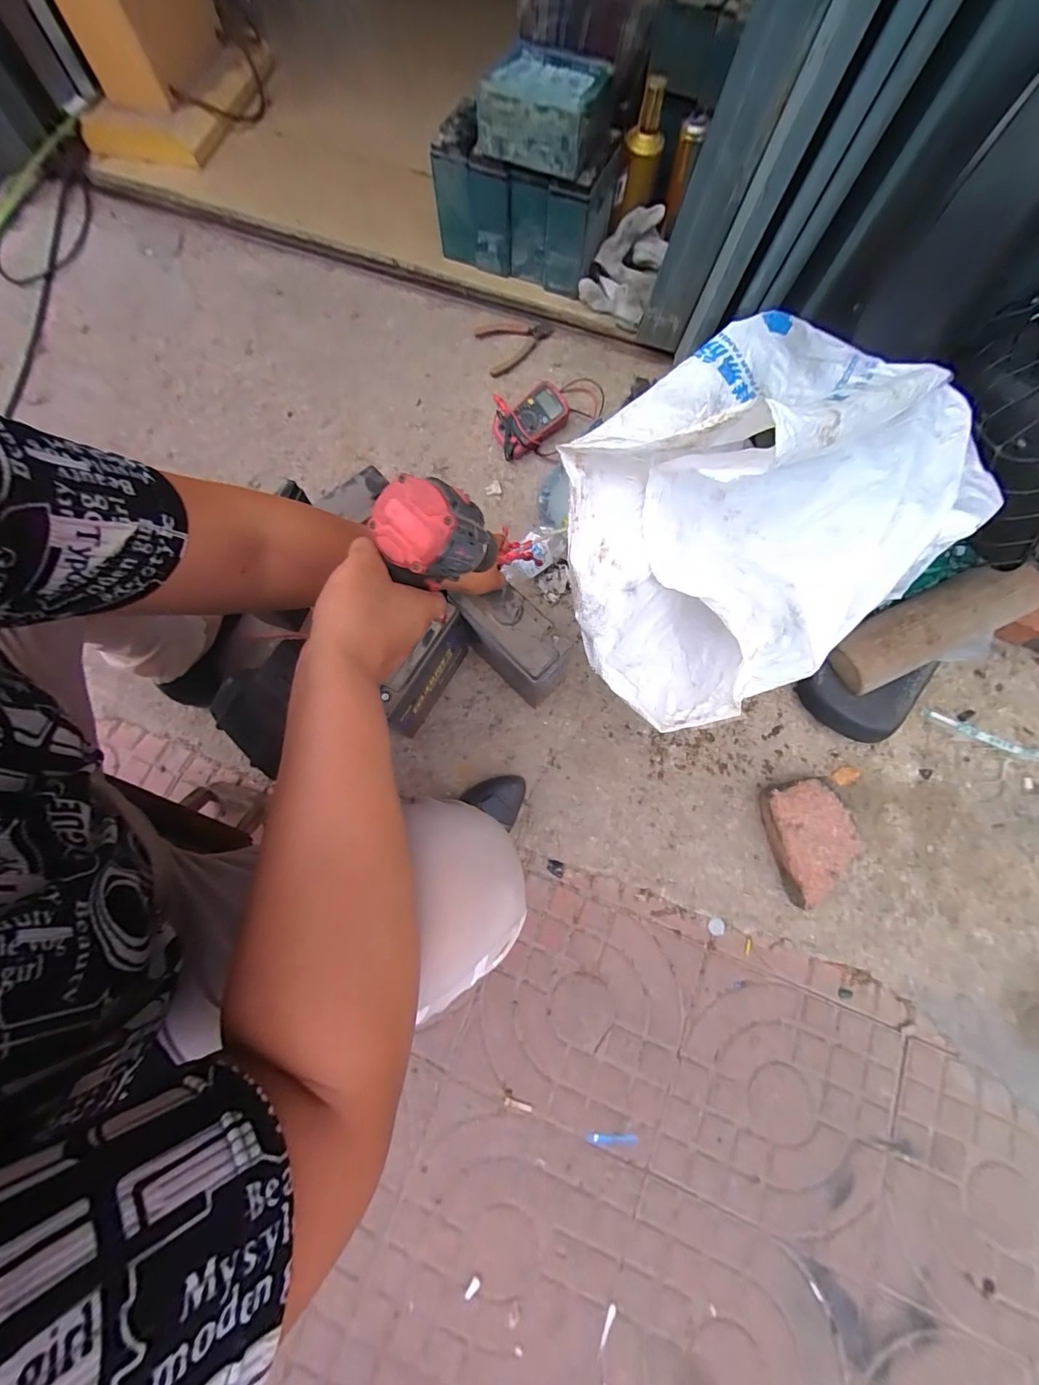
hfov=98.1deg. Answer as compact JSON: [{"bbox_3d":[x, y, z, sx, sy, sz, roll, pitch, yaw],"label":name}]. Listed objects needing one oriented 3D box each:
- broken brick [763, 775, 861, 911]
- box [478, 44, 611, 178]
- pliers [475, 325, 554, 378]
[{"bbox_3d":[0.428,0.212,0.664,0.120,0.051,0.166,-13,77,-2],"label":"broken brick"},{"bbox_3d":[0.040,-0.920,0.714,0.176,0.077,0.142,28,74,8],"label":"box"},{"bbox_3d":[-0.002,-0.671,0.861,0.139,0.015,0.107,-20,73,-7],"label":"pliers"}]

